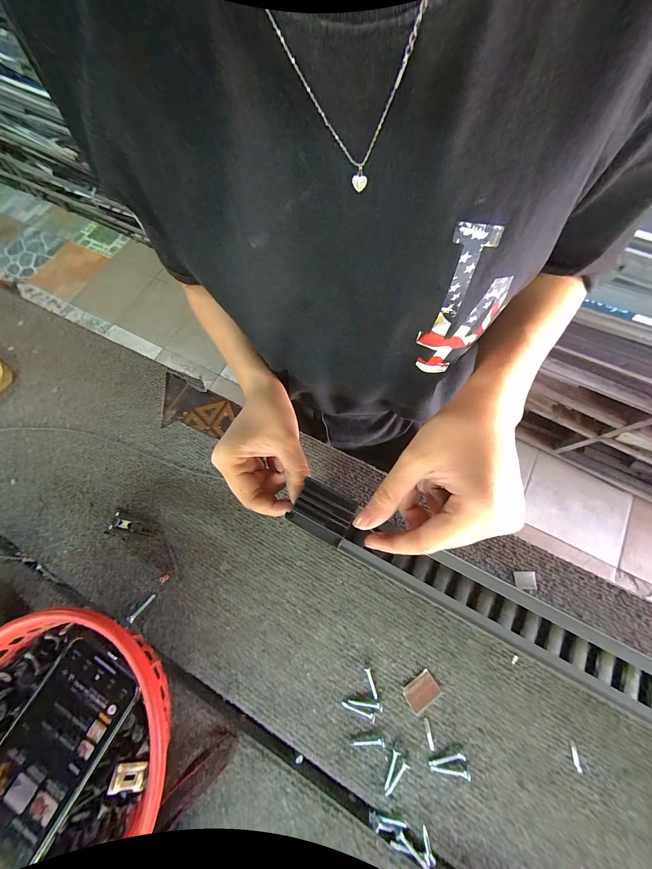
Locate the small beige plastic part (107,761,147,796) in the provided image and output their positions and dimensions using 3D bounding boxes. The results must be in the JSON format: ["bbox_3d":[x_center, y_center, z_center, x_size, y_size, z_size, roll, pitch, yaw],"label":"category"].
[{"bbox_3d":[-0.152,0.263,0.215,0.024,0.006,0.017,-1,72,3],"label":"small beige plastic part"}]

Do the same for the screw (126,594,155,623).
[{"bbox_3d":[-0.186,0.176,0.283,0.007,0.004,0.030,42,76,15],"label":"screw"}]

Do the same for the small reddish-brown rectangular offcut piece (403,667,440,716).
[{"bbox_3d":[0.086,0.231,0.251,0.030,0.004,0.022,-34,73,-10],"label":"small reddish-brown rectangular offcut piece"}]

